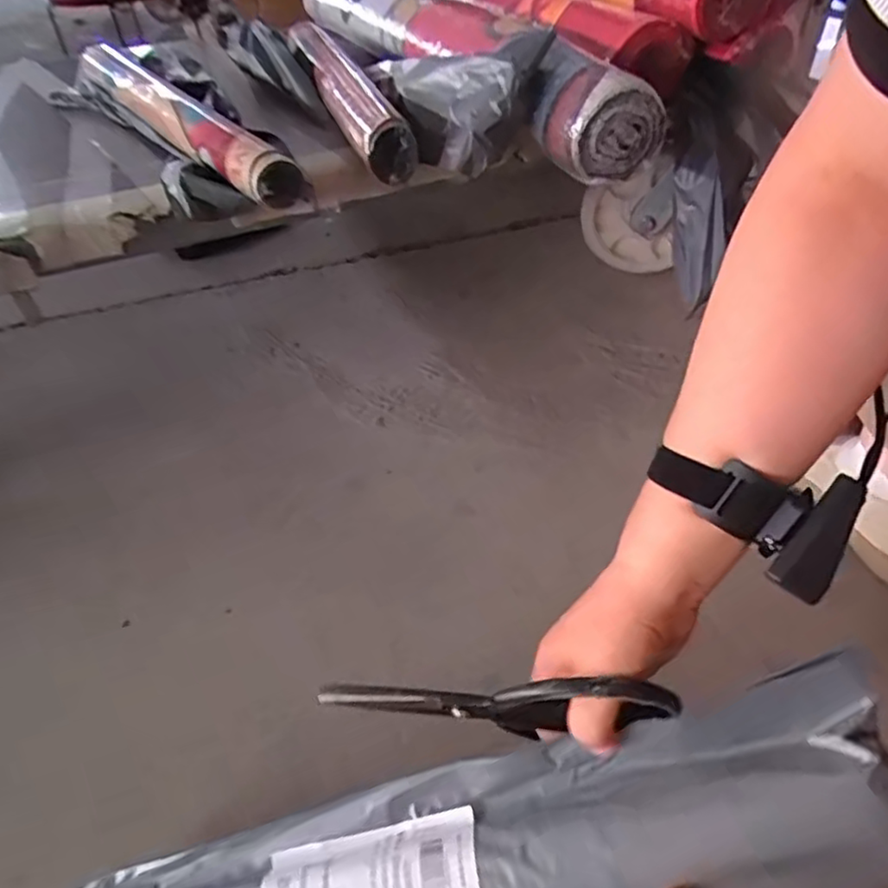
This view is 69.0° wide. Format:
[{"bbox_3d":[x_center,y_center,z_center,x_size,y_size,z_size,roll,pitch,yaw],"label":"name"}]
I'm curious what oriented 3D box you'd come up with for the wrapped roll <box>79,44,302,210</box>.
[{"bbox_3d":[-0.309,-0.379,0.727,0.054,0.051,0.600,-28,49,-24],"label":"wrapped roll"}]

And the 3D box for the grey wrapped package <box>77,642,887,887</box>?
[{"bbox_3d":[0.004,0.253,0.368,0.510,0.042,0.115,-19,44,3],"label":"grey wrapped package"}]

